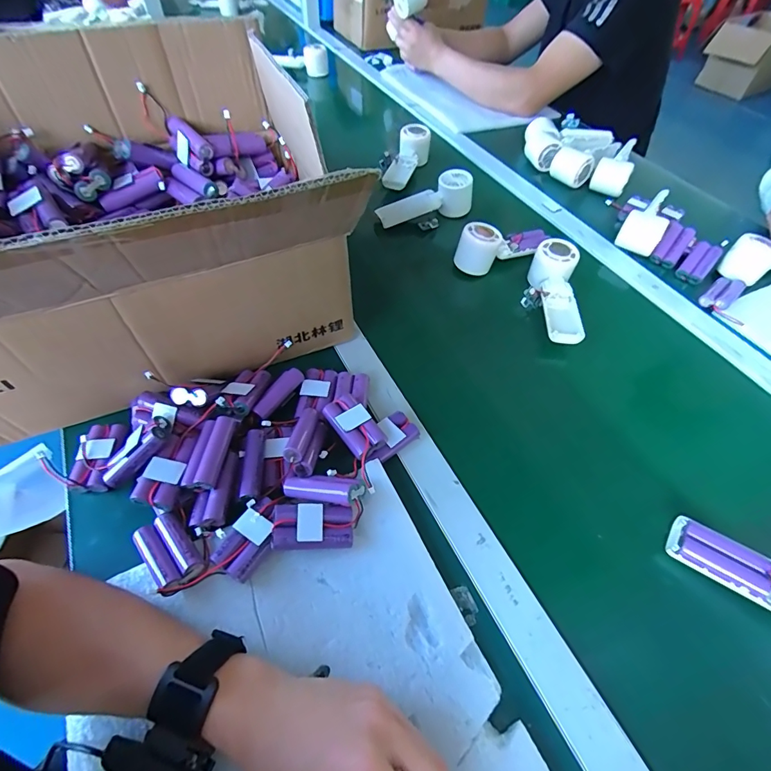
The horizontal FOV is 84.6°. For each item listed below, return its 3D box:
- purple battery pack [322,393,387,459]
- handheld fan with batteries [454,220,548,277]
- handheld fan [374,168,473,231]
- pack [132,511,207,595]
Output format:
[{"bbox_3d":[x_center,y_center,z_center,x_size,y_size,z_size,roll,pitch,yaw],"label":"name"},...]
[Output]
[{"bbox_3d":[-0.031,0.040,0.422,0.036,0.022,0.069,-31,60,-24],"label":"purple battery pack"},{"bbox_3d":[0.178,-0.211,0.622,0.160,0.056,0.043,-18,55,-15],"label":"handheld fan with batteries"},{"bbox_3d":[0.066,-0.298,0.682,0.157,0.051,0.053,-22,57,-18],"label":"handheld fan"},{"bbox_3d":[-0.178,0.138,0.350,0.036,0.018,0.070,-37,50,-26],"label":"pack"}]

